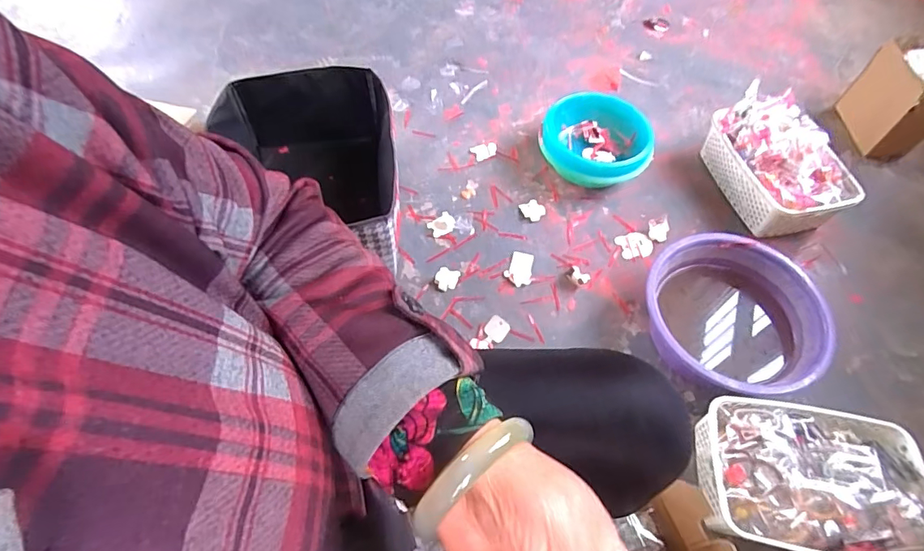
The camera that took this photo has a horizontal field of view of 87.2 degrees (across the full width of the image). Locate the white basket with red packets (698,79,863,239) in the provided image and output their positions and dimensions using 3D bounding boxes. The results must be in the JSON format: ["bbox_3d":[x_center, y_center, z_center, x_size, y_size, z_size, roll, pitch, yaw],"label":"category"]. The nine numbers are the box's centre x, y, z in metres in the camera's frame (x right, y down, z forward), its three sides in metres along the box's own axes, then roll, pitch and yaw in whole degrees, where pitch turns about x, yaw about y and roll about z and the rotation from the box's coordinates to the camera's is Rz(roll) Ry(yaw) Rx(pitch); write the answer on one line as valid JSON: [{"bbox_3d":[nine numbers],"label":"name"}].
[{"bbox_3d":[0.648,-0.231,1.020,0.181,0.155,0.303,-13,60,-10],"label":"white basket with red packets"}]

